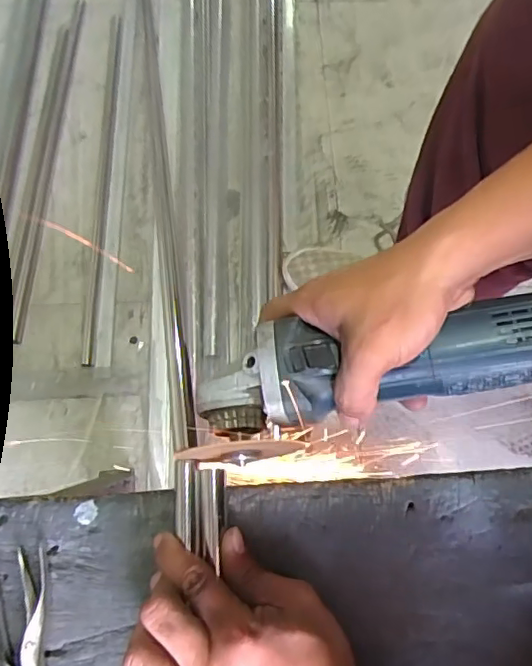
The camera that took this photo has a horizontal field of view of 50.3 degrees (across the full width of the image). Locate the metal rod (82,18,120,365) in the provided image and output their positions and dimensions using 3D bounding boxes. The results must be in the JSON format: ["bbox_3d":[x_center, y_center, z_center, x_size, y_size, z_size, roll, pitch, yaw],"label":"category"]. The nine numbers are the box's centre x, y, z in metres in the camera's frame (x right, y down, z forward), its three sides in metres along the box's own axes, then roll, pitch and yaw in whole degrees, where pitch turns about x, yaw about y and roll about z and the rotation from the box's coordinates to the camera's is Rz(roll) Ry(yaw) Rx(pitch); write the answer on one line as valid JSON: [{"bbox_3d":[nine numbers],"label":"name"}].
[{"bbox_3d":[-0.272,-0.259,0.937,0.024,0.016,0.637,-1,72,-2],"label":"metal rod"}]

